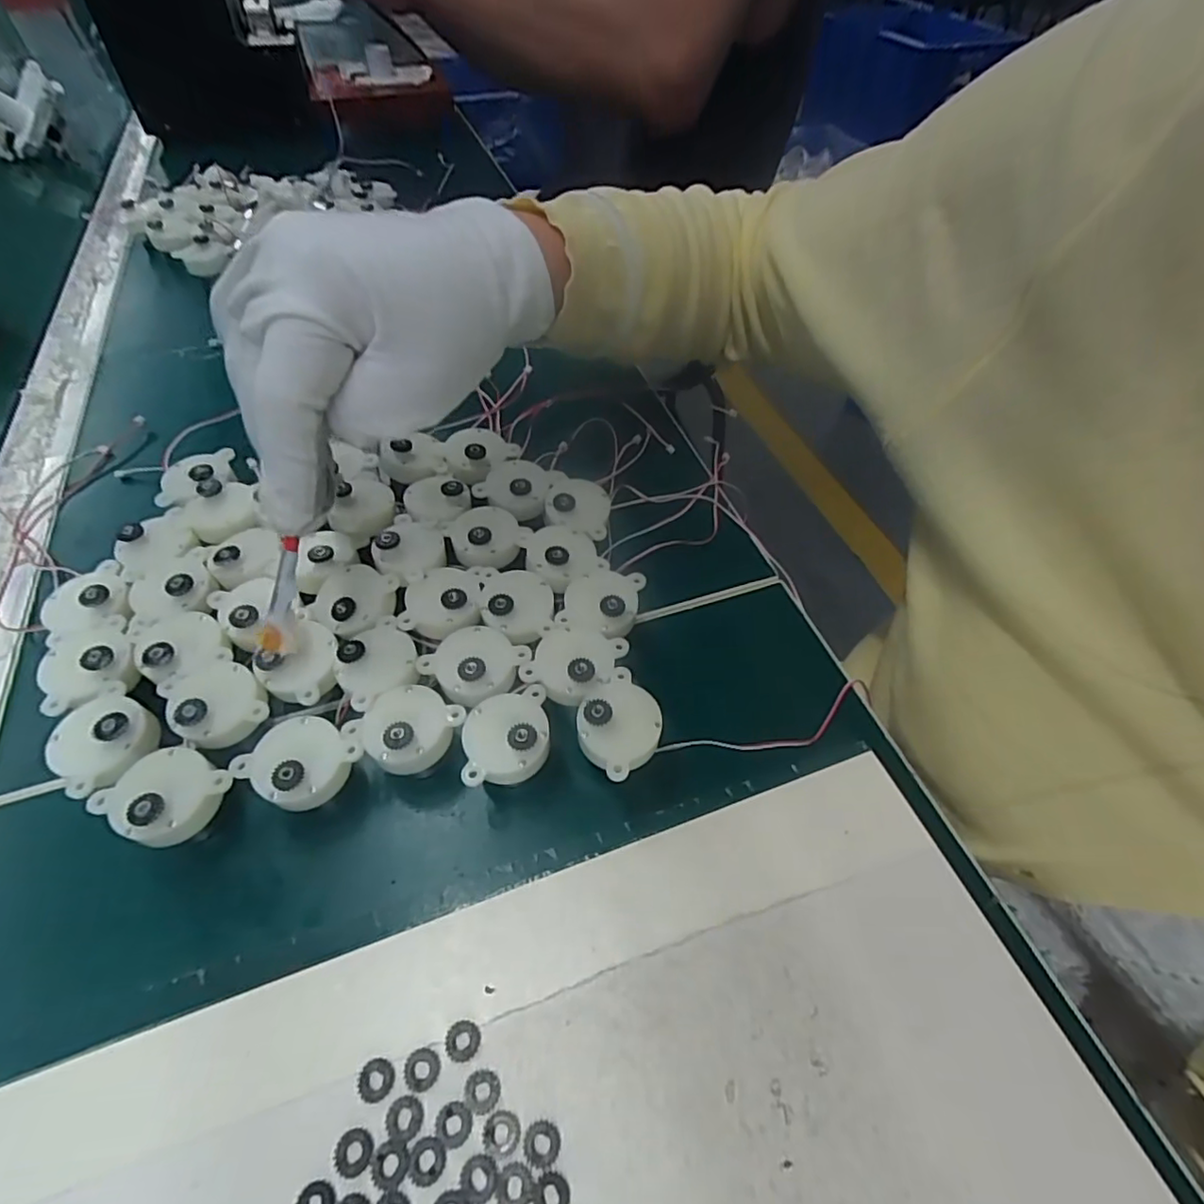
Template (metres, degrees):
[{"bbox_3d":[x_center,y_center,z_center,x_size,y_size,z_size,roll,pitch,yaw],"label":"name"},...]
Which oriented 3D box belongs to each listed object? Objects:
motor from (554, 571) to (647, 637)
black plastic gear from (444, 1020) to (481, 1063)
[{"bbox_3d":[0.000,0.004,0.274,0.032,0.030,0.039,13,54,9],"label":"motor"},{"bbox_3d":[-0.044,0.137,0.189,0.011,0.004,0.011,0,53,-1],"label":"black plastic gear"}]

